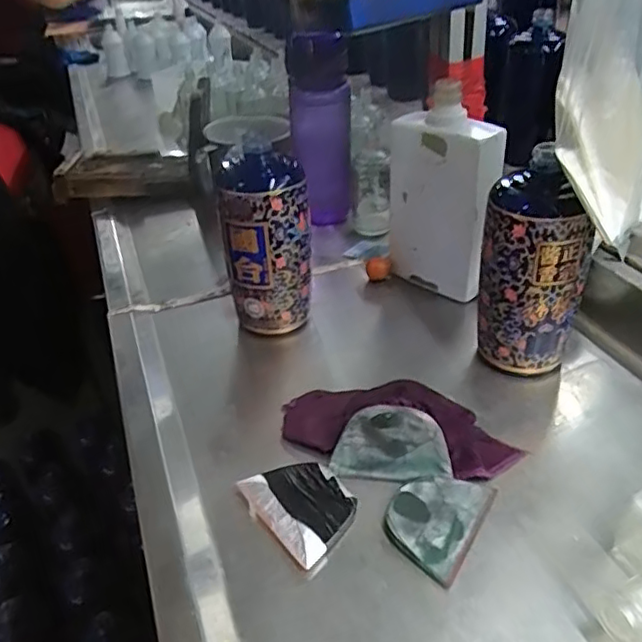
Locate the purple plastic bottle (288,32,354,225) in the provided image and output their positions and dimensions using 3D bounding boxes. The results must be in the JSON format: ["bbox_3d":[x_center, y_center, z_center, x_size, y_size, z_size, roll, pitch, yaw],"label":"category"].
[{"bbox_3d":[0.002,-0.233,0.774,0.074,0.221,0.060,-11,36,-5],"label":"purple plastic bottle"}]

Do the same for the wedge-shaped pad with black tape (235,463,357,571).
[{"bbox_3d":[-0.013,0.127,0.430,0.060,0.008,0.082,-30,42,-28],"label":"wedge-shaped pad with black tape"}]

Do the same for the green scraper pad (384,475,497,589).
[{"bbox_3d":[0.076,0.130,0.415,0.057,0.010,0.081,16,42,29],"label":"green scraper pad"}]

